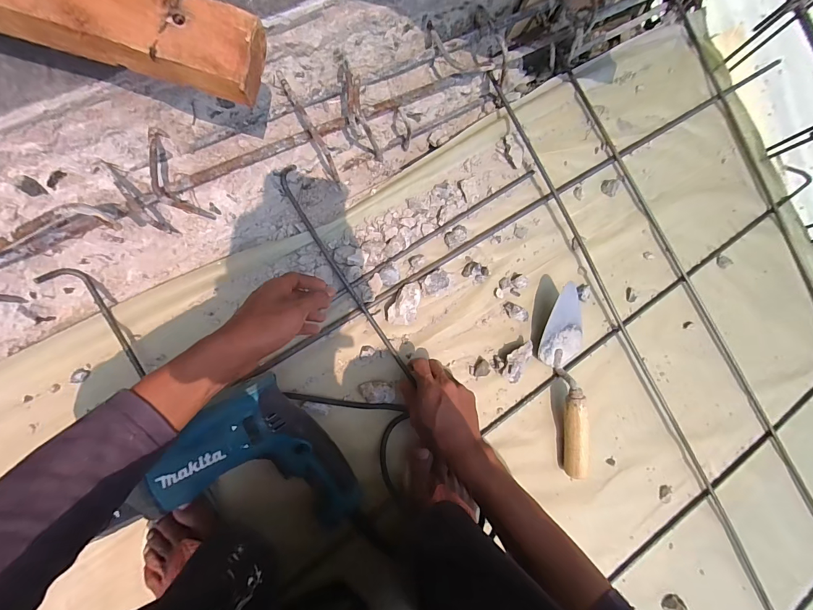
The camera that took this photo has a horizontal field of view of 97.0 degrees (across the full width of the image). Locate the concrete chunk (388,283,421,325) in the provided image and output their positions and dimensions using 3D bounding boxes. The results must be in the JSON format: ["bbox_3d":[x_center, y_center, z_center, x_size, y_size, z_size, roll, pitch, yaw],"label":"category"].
[{"bbox_3d":[0.001,0.000,0.495,0.036,0.024,0.060,18,84,-11],"label":"concrete chunk"}]

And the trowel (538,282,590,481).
[{"bbox_3d":[0.227,0.110,0.515,0.064,0.045,0.269,1,87,-12],"label":"trowel"}]

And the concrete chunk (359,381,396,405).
[{"bbox_3d":[-0.039,0.118,0.483,0.047,0.020,0.028,0,88,-12],"label":"concrete chunk"}]

